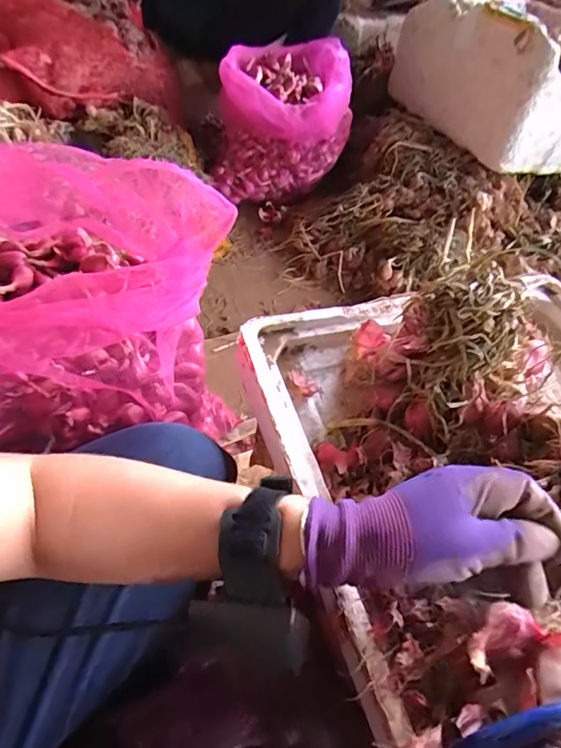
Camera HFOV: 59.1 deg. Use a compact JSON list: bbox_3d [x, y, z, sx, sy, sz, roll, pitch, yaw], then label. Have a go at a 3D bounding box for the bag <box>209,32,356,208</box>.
[{"bbox_3d":[0.002,-0.679,1.323,0.343,0.278,0.305,1,54,-4],"label":"bag"}]

